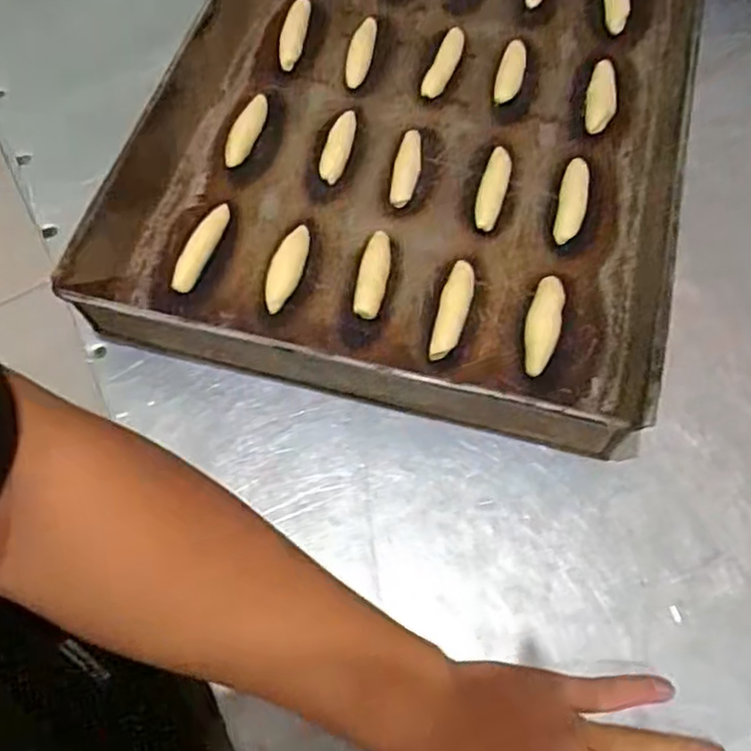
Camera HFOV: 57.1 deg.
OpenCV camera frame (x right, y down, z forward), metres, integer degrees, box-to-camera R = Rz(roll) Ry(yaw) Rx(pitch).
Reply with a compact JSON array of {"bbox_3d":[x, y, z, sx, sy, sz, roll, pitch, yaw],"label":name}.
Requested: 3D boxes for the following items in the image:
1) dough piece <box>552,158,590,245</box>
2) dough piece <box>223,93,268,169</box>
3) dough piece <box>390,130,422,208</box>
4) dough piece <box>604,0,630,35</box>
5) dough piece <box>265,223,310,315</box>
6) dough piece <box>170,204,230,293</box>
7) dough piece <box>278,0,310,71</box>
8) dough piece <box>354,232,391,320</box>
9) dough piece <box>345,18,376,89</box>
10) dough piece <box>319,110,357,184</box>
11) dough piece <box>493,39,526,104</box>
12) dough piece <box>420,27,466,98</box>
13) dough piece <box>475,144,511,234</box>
[{"bbox_3d":[0.141,-0.126,0.495,0.020,0.008,0.077,12,66,8],"label":"dough piece"},{"bbox_3d":[-0.100,-0.191,0.536,0.017,0.015,0.071,14,66,9],"label":"dough piece"},{"bbox_3d":[0.023,-0.154,0.513,0.019,0.008,0.067,7,65,6],"label":"dough piece"},{"bbox_3d":[0.202,-0.311,0.578,0.021,0.013,0.066,4,65,5],"label":"dough piece"},{"bbox_3d":[-0.062,-0.076,0.481,0.020,0.011,0.070,12,66,8],"label":"dough piece"},{"bbox_3d":[-0.124,-0.092,0.489,0.013,0.012,0.075,18,67,11],"label":"dough piece"},{"bbox_3d":[-0.068,-0.287,0.578,0.019,0.012,0.073,7,65,6],"label":"dough piece"},{"bbox_3d":[-0.001,-0.072,0.474,0.017,0.018,0.069,8,66,7],"label":"dough piece"},{"bbox_3d":[-0.012,-0.265,0.565,0.019,0.008,0.070,8,66,7],"label":"dough piece"},{"bbox_3d":[-0.028,-0.175,0.525,0.019,0.013,0.065,10,66,7],"label":"dough piece"},{"bbox_3d":[0.108,-0.242,0.549,0.020,0.008,0.065,14,66,9],"label":"dough piece"},{"bbox_3d":[0.056,-0.253,0.558,0.018,0.008,0.076,18,67,11],"label":"dough piece"},{"bbox_3d":[0.085,-0.136,0.502,0.019,0.011,0.074,14,67,9],"label":"dough piece"}]

